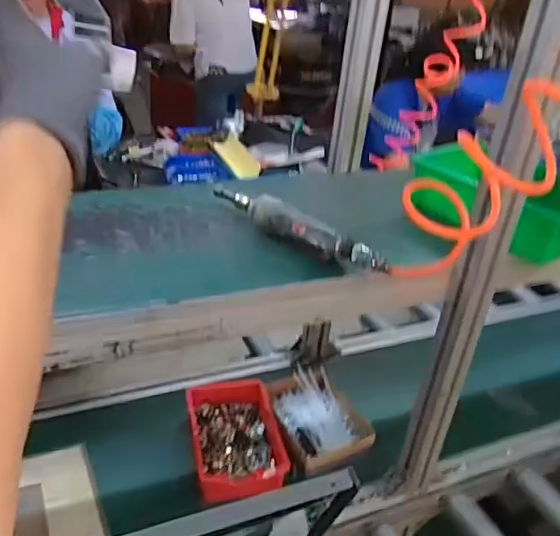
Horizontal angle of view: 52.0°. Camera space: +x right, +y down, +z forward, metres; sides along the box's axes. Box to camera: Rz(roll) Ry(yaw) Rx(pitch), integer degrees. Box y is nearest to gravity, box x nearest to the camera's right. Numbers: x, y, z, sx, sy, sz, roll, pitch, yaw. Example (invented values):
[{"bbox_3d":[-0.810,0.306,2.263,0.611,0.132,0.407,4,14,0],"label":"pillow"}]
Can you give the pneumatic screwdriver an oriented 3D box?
[{"bbox_3d":[0.009,-0.053,0.704,0.278,0.044,0.036,27,36,33],"label":"pneumatic screwdriver"}]

